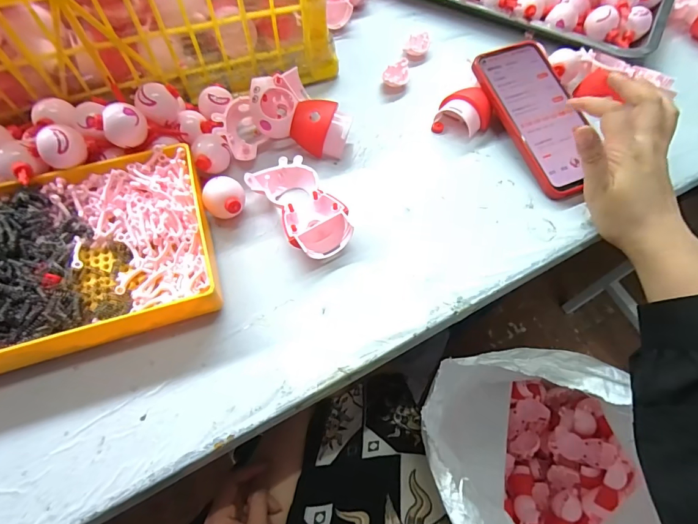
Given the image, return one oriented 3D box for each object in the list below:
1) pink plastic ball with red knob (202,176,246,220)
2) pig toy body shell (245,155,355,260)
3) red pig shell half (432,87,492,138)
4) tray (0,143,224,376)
[{"bbox_3d":[-0.104,-0.050,0.330,0.033,0.035,0.031,0,63,0],"label":"pink plastic ball with red knob"},{"bbox_3d":[-0.041,-0.048,0.333,0.053,0.029,0.101,-33,68,-16],"label":"pig toy body shell"},{"bbox_3d":[0.117,-0.151,0.391,0.052,0.029,0.044,19,64,9],"label":"red pig shell half"},{"bbox_3d":[-0.232,0.001,0.292,0.245,0.050,0.147,-16,64,-8],"label":"tray"}]

